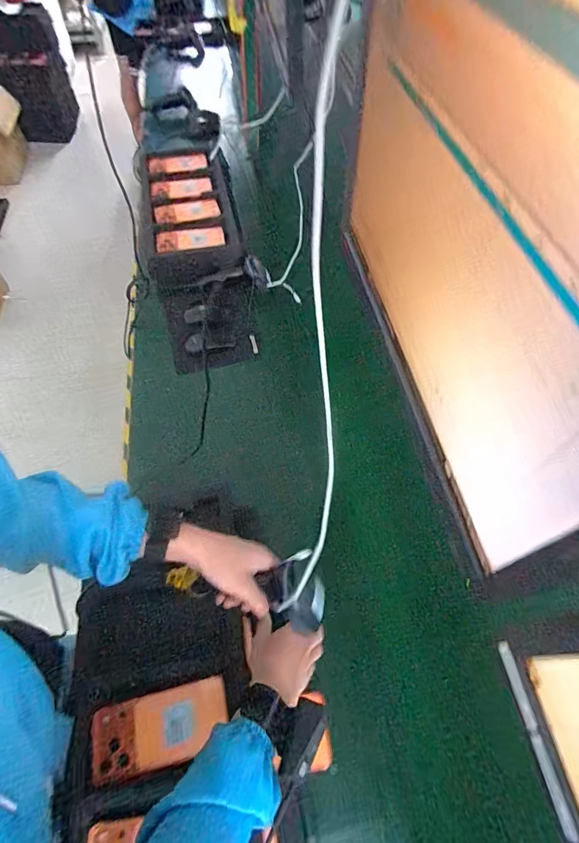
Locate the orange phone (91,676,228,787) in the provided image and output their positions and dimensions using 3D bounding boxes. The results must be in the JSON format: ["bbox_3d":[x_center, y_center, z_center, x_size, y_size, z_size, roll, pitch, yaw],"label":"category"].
[{"bbox_3d":[-0.160,0.381,0.508,0.160,0.010,0.078,-10,60,-9],"label":"orange phone"}]

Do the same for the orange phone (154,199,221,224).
[{"bbox_3d":[-0.258,-0.530,1.029,0.158,0.014,0.064,-11,60,-9],"label":"orange phone"}]

